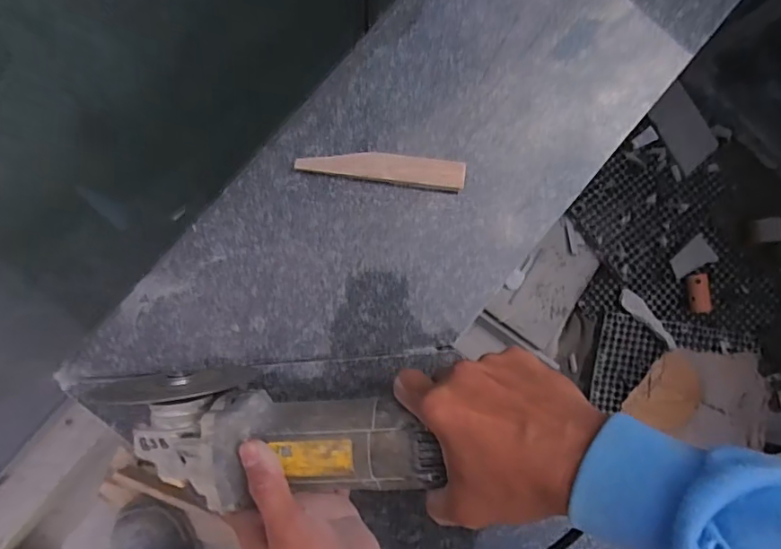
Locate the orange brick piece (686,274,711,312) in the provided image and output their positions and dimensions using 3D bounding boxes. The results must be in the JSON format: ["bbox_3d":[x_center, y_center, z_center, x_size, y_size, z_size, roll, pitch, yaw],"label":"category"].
[{"bbox_3d":[0.929,0.059,1.547,0.058,0.025,0.112,-10,88,-4],"label":"orange brick piece"}]

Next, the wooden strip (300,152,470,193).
[{"bbox_3d":[-0.007,-0.087,0.417,0.133,0.011,0.024,8,87,-3],"label":"wooden strip"}]

